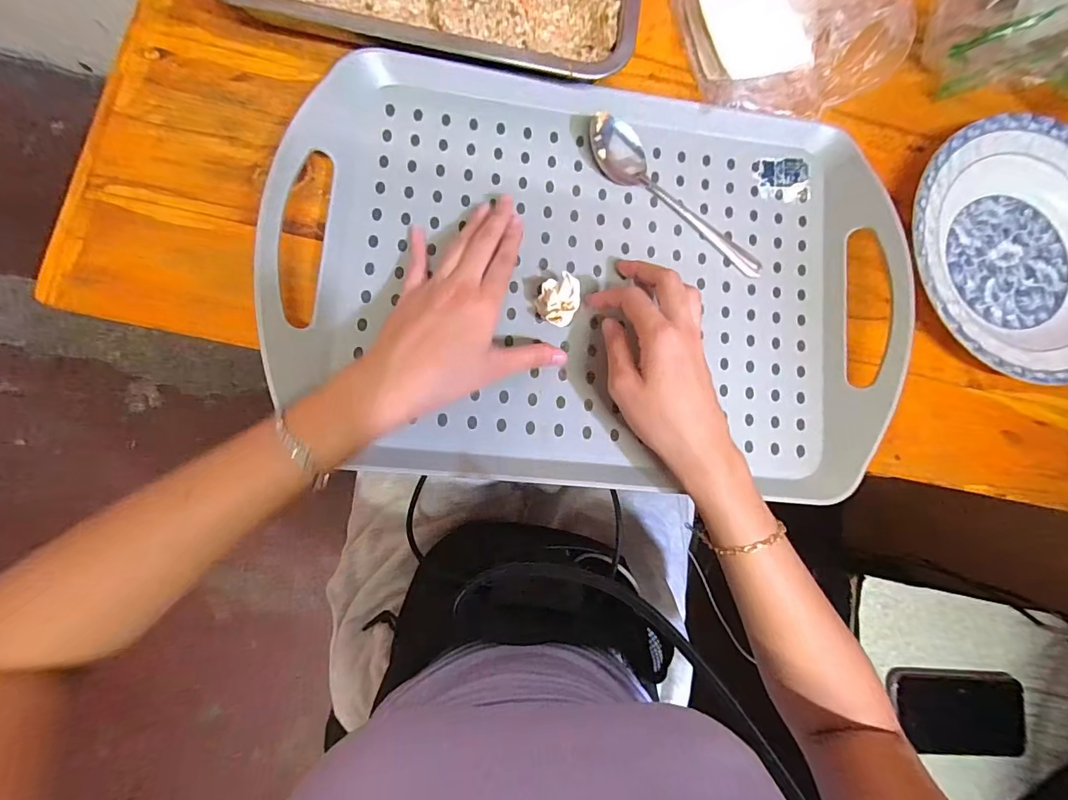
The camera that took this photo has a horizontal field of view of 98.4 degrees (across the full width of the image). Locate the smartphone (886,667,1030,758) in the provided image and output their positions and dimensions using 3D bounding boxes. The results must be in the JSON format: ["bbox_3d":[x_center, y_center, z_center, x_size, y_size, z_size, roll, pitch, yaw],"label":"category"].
[{"bbox_3d":[0.454,0.330,0.489,0.149,0.015,0.082,3,81,1],"label":"smartphone"}]

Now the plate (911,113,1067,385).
[{"bbox_3d":[0.410,-0.125,0.384,0.214,0.028,0.212,1,83,-7],"label":"plate"}]

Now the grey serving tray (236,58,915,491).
[{"bbox_3d":[0.049,-0.091,0.336,0.441,0.045,0.299,5,86,-6],"label":"grey serving tray"}]

